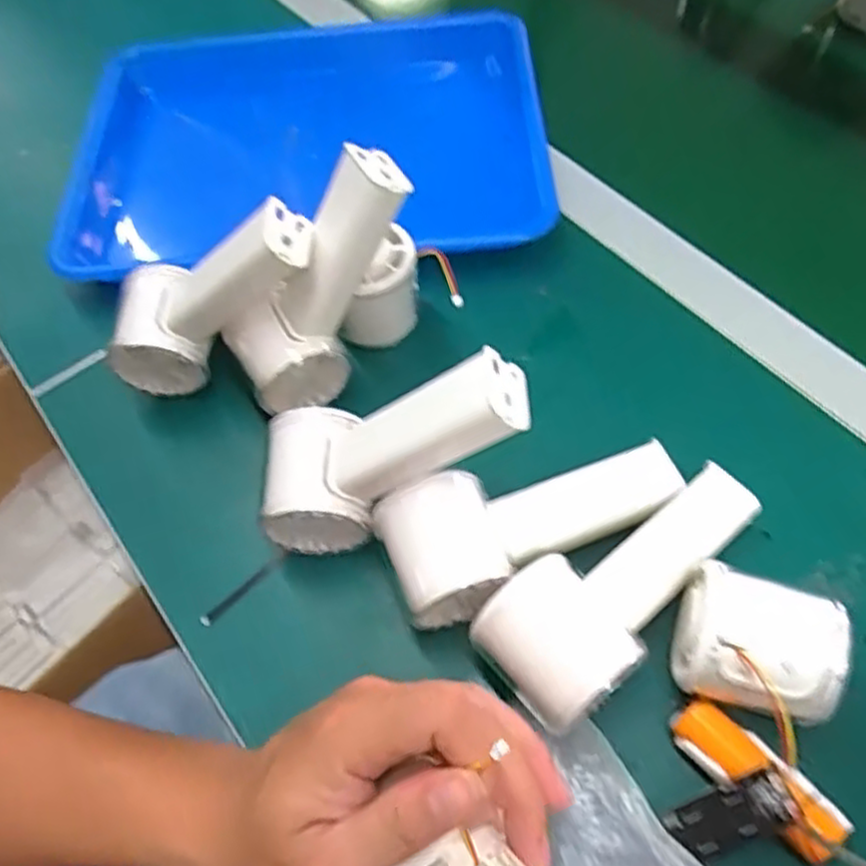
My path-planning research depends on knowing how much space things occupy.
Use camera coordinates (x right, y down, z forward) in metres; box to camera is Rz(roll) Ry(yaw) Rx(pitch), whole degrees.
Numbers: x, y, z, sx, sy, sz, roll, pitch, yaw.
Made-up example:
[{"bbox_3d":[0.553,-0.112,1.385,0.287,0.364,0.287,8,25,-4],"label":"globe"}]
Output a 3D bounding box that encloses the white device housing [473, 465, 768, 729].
[{"bbox_3d":[0.091,0.069,0.346,0.151,0.054,0.058,-38,63,-18],"label":"white device housing"}]

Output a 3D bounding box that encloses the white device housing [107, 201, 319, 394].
[{"bbox_3d":[-0.126,-0.077,0.414,0.154,0.054,0.052,-28,52,31],"label":"white device housing"}]

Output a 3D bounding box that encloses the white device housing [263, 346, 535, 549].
[{"bbox_3d":[-0.022,0.005,0.356,0.152,0.052,0.060,-27,53,29],"label":"white device housing"}]

